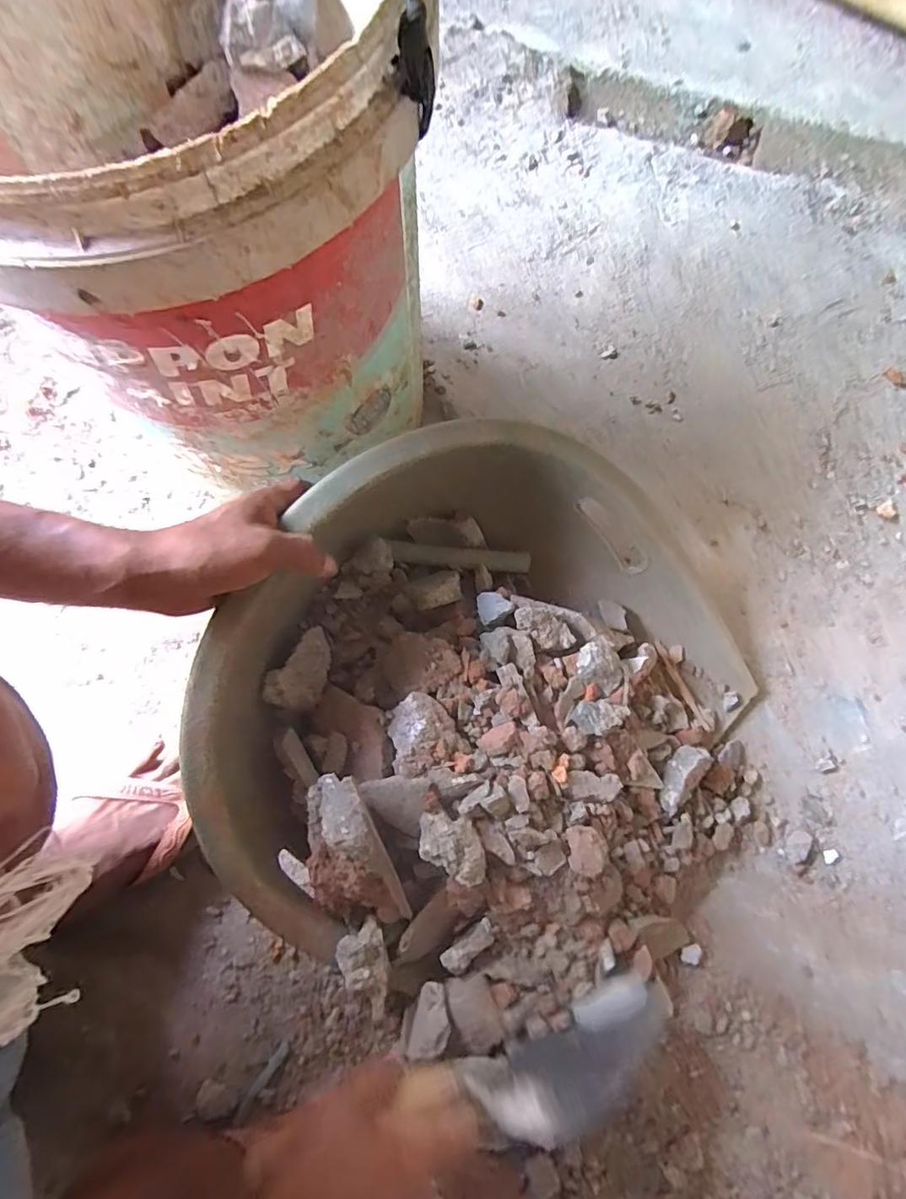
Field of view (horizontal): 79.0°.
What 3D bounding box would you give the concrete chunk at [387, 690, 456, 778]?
[{"bbox_3d":[-0.024,0.100,0.411,0.049,0.029,0.056,-15,77,-3],"label":"concrete chunk"}]

